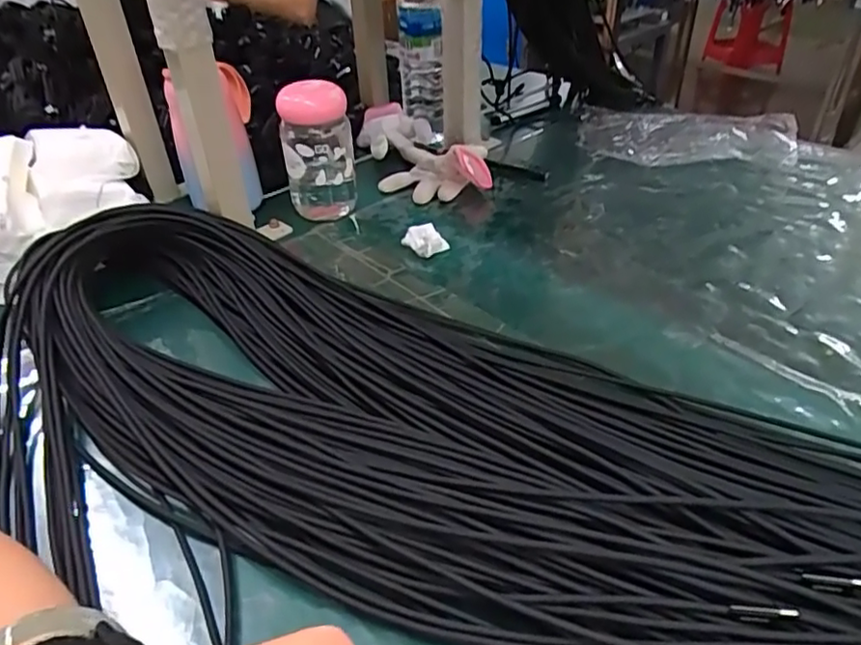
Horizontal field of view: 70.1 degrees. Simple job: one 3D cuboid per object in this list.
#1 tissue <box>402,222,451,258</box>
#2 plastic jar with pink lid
[{"bbox_3d":[-0.005,-0.078,0.598,0.043,0.026,0.021,-10,38,-10],"label":"tissue"},{"bbox_3d":[-0.115,-0.172,0.630,0.070,0.133,0.067,-6,37,-6],"label":"plastic jar with pink lid"}]

